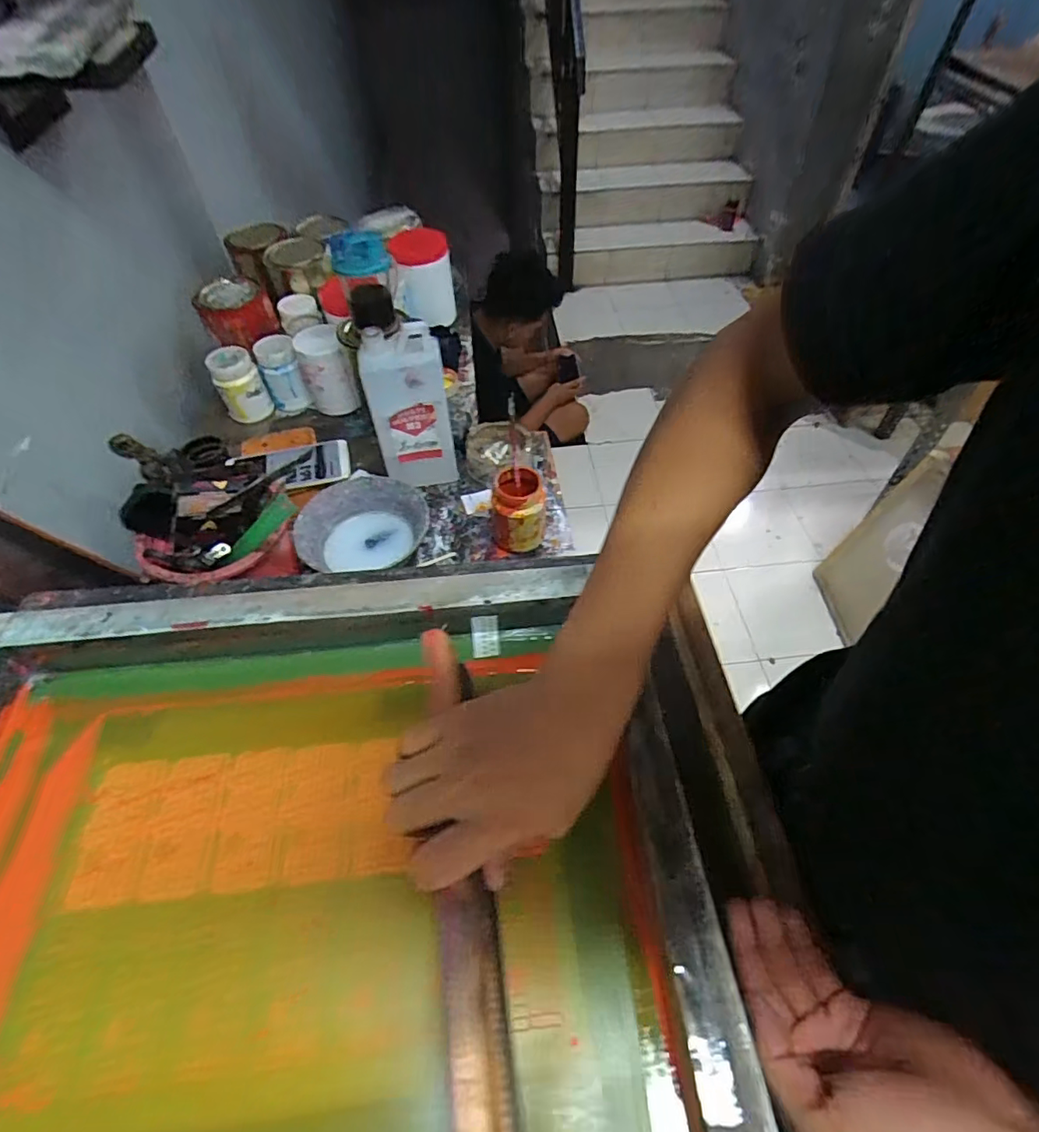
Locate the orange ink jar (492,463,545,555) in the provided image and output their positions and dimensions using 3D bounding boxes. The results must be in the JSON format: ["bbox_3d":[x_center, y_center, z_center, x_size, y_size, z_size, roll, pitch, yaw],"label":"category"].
[{"bbox_3d":[-0.002,-0.068,0.694,0.063,0.099,0.065,-1,53,1],"label":"orange ink jar"}]

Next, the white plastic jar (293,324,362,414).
[{"bbox_3d":[-0.295,-0.292,0.865,0.069,0.121,0.078,-20,55,-13],"label":"white plastic jar"}]

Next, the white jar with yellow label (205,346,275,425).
[{"bbox_3d":[-0.437,-0.282,0.875,0.067,0.098,0.055,-28,57,-18],"label":"white jar with yellow label"}]

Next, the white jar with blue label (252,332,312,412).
[{"bbox_3d":[-0.371,-0.299,0.876,0.059,0.111,0.056,-1,53,1],"label":"white jar with blue label"}]

